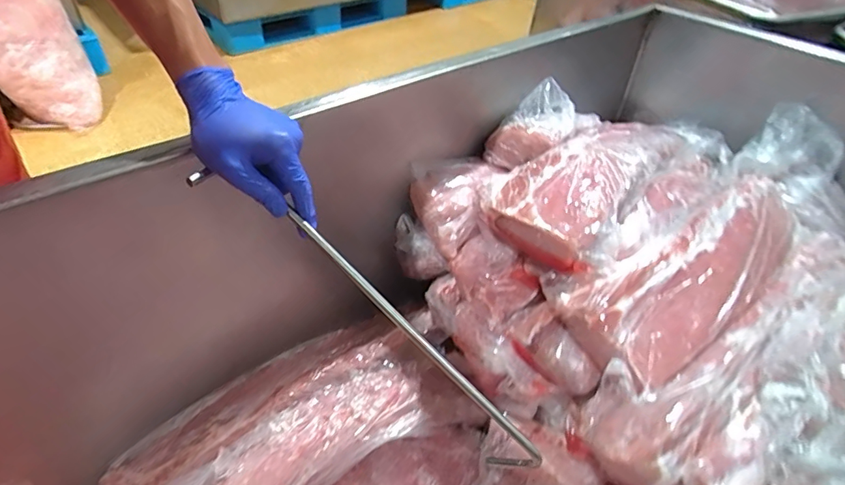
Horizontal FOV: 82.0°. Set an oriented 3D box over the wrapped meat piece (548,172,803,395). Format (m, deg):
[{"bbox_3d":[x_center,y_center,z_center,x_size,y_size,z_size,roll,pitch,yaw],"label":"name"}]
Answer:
[{"bbox_3d":[0.362,0.012,0.624,0.437,0.098,0.159,-24,49,-30],"label":"wrapped meat piece"}]

